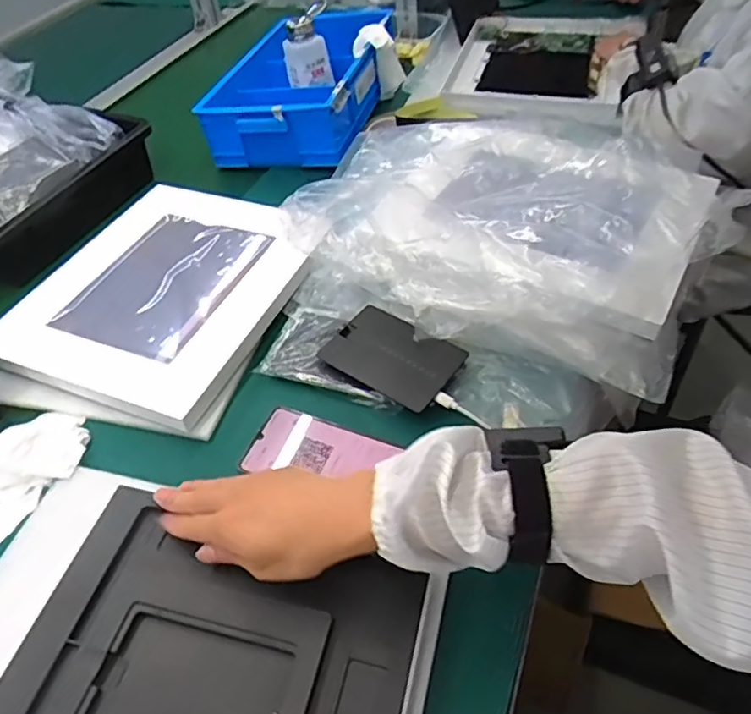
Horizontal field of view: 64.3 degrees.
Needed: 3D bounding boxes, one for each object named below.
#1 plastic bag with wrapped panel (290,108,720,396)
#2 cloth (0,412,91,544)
[{"bbox_3d":[0.124,-0.146,0.604,0.364,0.087,0.302,17,51,15],"label":"plastic bag with wrapped panel"},{"bbox_3d":[-0.300,0.093,0.511,0.084,0.022,0.110,33,56,26],"label":"cloth"}]

